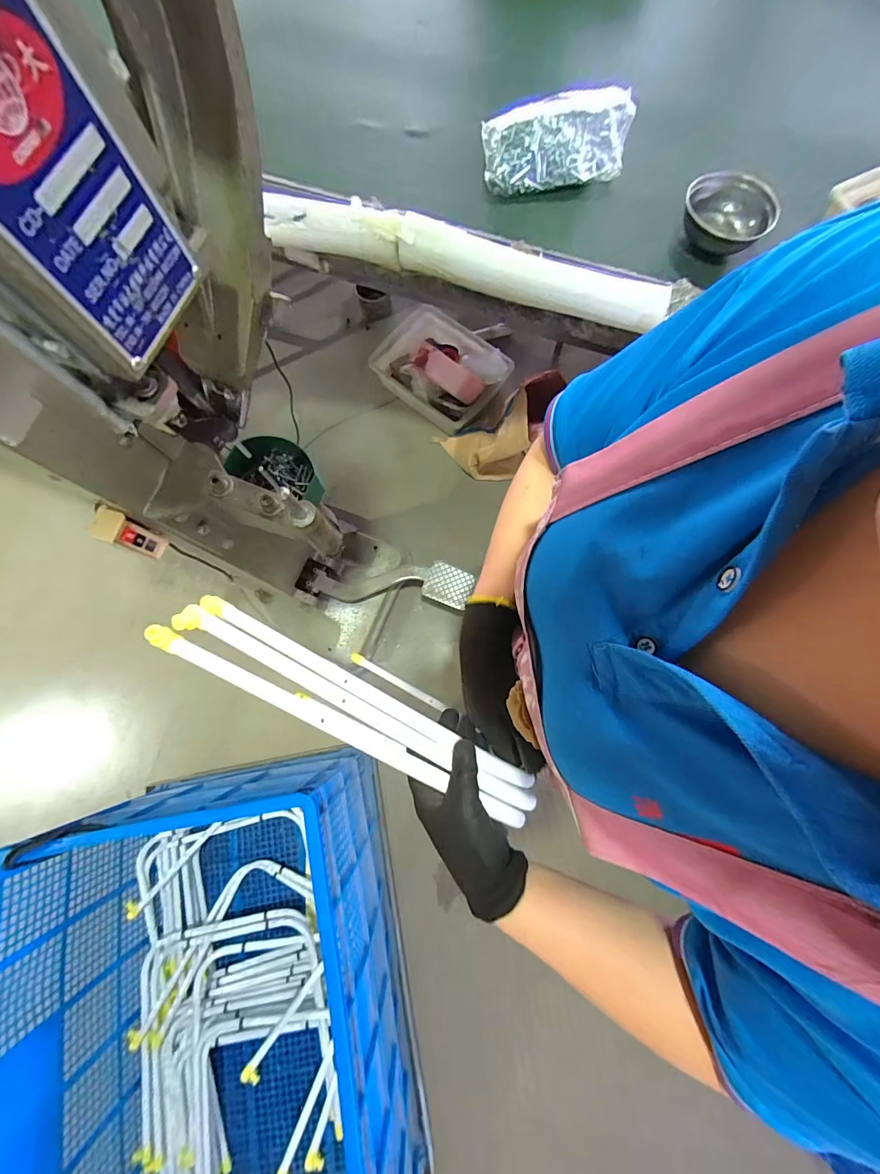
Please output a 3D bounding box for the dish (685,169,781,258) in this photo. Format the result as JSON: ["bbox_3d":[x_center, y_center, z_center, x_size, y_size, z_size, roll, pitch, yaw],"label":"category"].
[{"bbox_3d":[0.503,-0.647,0.710,0.151,0.062,0.135,20,79,5],"label":"dish"}]

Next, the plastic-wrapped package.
[{"bbox_3d":[0.220,-0.844,0.761,0.269,0.075,0.153,-5,77,0],"label":"plastic-wrapped package"}]

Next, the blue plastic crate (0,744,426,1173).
[{"bbox_3d":[-0.463,0.984,0.863,0.725,0.584,1.055,-14,78,-2],"label":"blue plastic crate"}]

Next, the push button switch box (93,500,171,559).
[{"bbox_3d":[-0.499,-0.084,0.649,0.037,0.127,0.051,21,79,6],"label":"push button switch box"}]

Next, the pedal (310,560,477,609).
[{"bbox_3d":[-0.145,-0.011,1.316,0.515,0.085,0.151,1,78,1],"label":"pedal"}]

